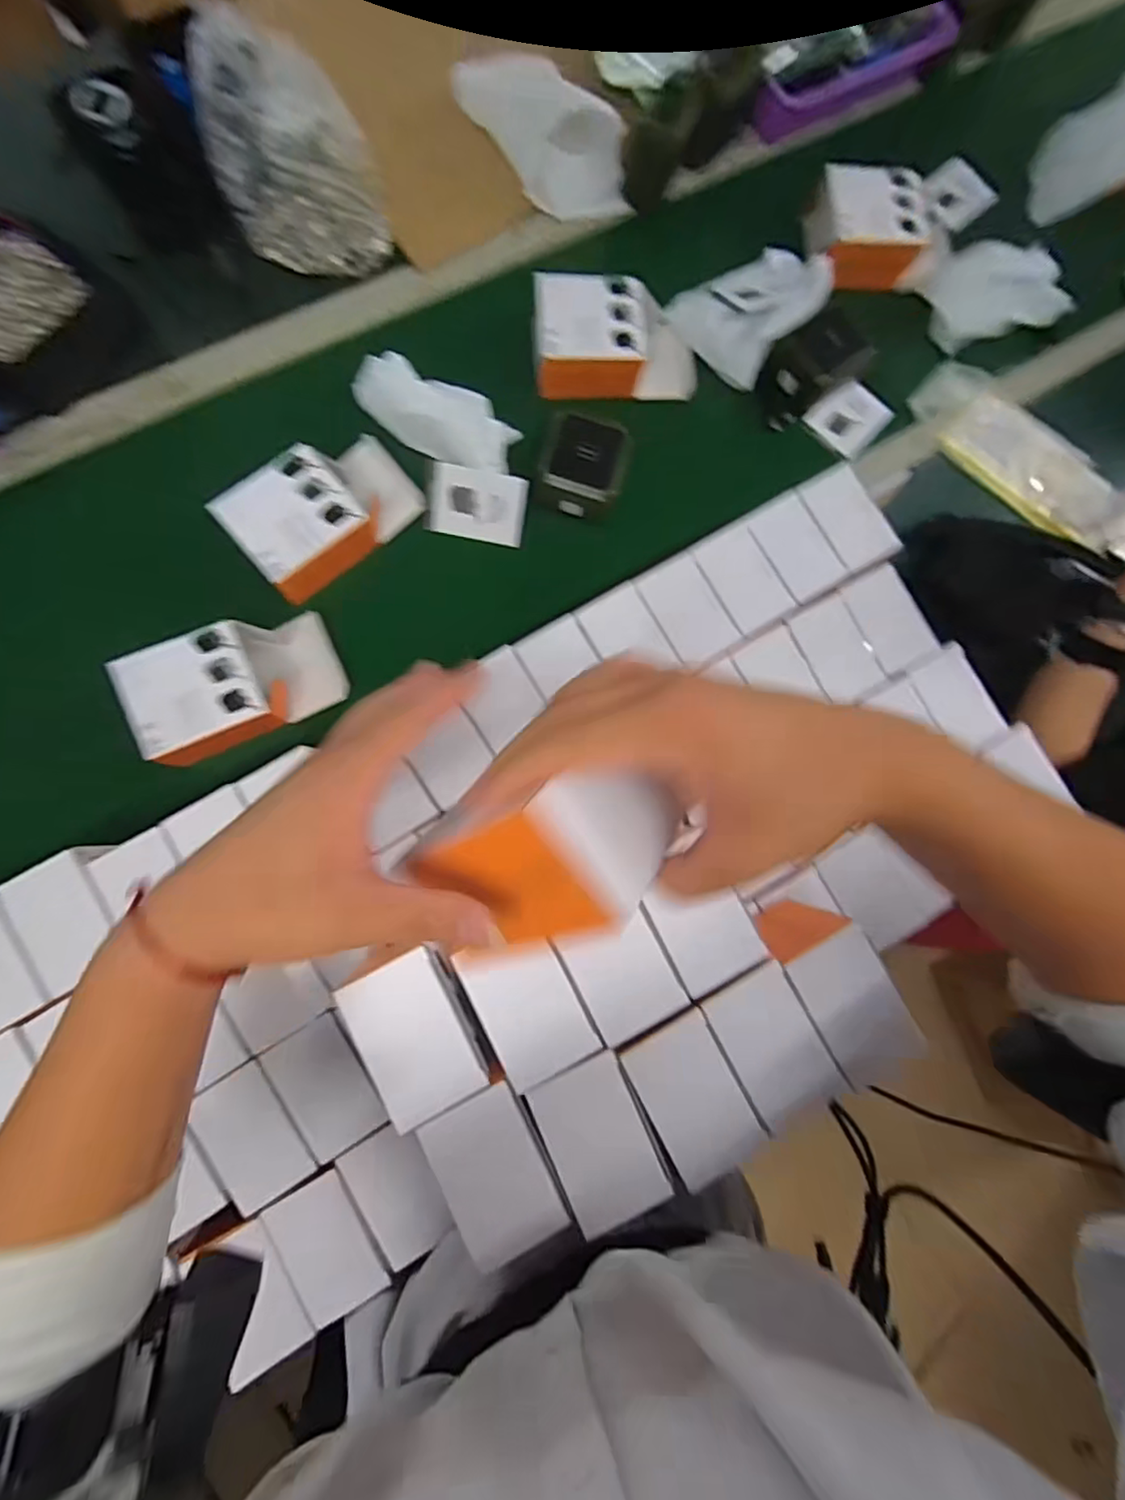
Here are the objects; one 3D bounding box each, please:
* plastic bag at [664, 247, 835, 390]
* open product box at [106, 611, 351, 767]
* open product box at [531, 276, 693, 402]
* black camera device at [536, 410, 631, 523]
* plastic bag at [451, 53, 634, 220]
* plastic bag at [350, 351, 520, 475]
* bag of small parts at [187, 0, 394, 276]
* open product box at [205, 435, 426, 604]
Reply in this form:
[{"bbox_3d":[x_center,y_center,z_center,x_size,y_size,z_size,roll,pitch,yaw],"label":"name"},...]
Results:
[{"bbox_3d":[0.224,-0.527,0.711,0.129,0.039,0.182,44,81,0],"label":"plastic bag"},{"bbox_3d":[-0.311,-0.062,0.581,0.182,0.047,0.105,-23,86,-8],"label":"open product box"},{"bbox_3d":[0.063,-0.458,0.677,0.183,0.053,0.107,-4,84,-7],"label":"open product box"},{"bbox_3d":[0.025,-0.309,0.661,0.088,0.039,0.098,13,82,-5],"label":"black camera device"},{"bbox_3d":[-0.022,-0.710,0.688,0.201,0.095,0.093,43,81,0],"label":"plastic bag"},{"bbox_3d":[-0.131,-0.343,0.623,0.163,0.088,0.074,10,82,-5],"label":"plastic bag"},{"bbox_3d":[-0.285,-0.631,0.642,0.160,0.111,0.187,-18,85,-8],"label":"bag of small parts"},{"bbox_3d":[-0.243,-0.249,0.620,0.178,0.060,0.100,-41,89,-9],"label":"open product box"}]

